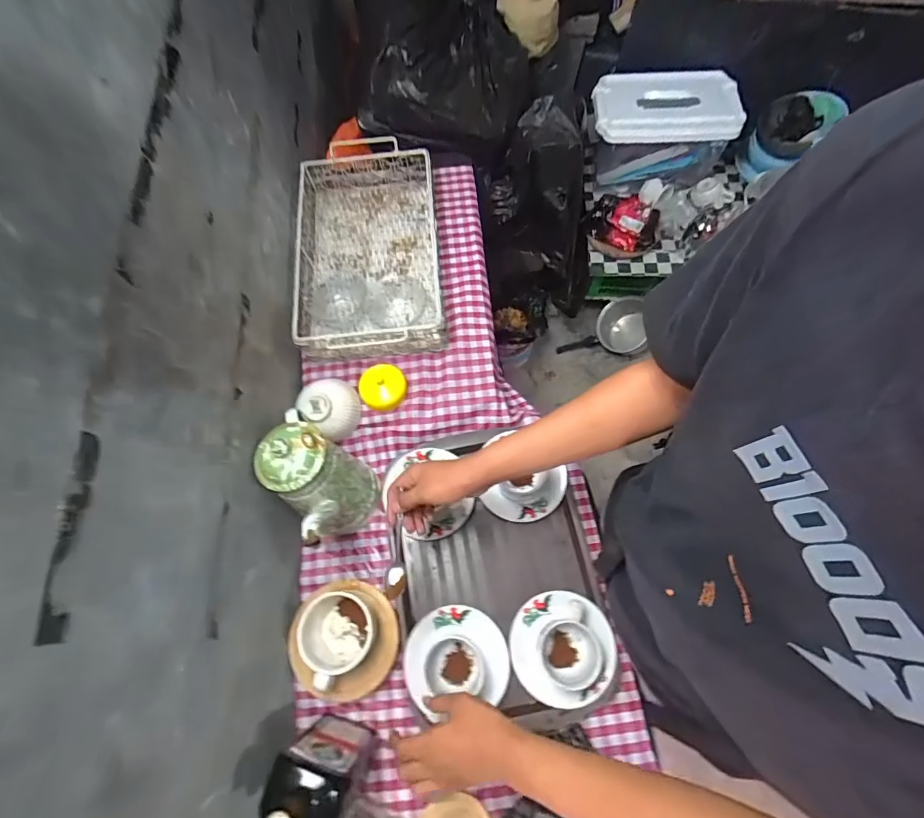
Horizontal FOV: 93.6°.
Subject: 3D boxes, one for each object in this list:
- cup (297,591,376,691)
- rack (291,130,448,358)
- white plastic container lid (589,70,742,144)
[{"bbox_3d":[-0.171,0.313,0.602,0.083,0.073,0.109,-11,69,-1],"label":"cup"},{"bbox_3d":[-0.176,-0.294,0.818,0.256,0.094,0.422,-6,69,0],"label":"rack"},{"bbox_3d":[0.580,-0.861,1.228,0.402,0.041,0.197,-1,86,1],"label":"white plastic container lid"}]

